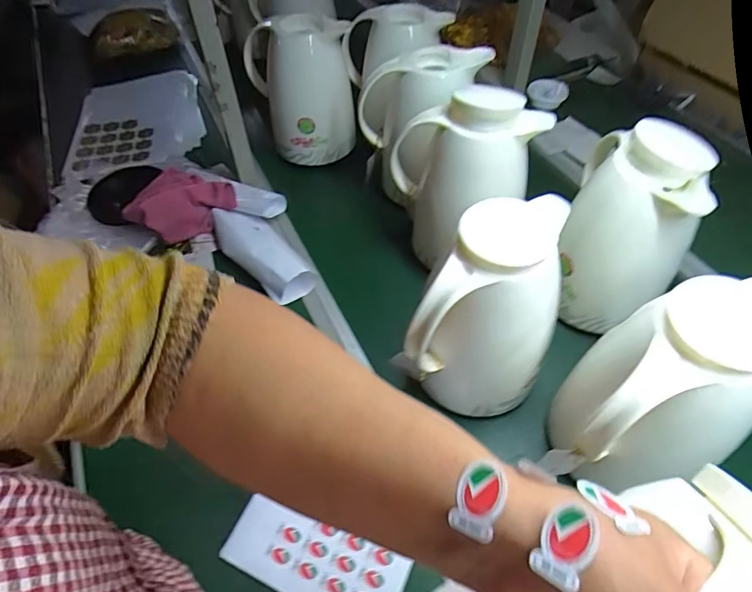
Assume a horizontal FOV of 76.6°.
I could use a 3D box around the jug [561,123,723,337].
[{"bbox_3d":[0.316,-0.083,0.600,0.147,0.247,0.141,22,55,17],"label":"jug"}]

